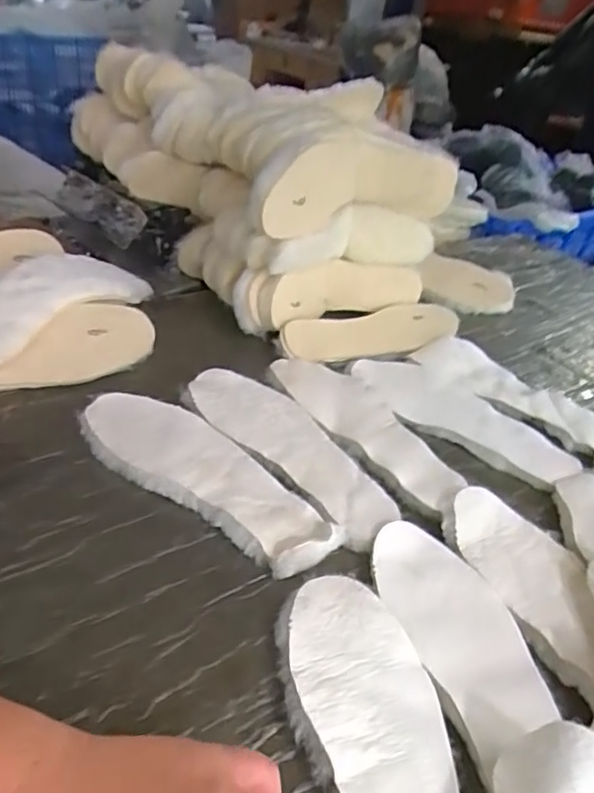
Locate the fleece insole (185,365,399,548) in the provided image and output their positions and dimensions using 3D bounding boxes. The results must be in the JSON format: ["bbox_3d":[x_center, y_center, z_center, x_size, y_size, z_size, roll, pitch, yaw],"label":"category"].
[{"bbox_3d":[-0.008,0.044,0.587,0.094,0.009,0.267,-26,48,-37],"label":"fleece insole"}]

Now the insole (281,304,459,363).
[{"bbox_3d":[0.107,-0.090,0.785,0.269,0.017,0.090,-10,40,-23],"label":"insole"}]

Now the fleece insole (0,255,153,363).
[{"bbox_3d":[-0.285,-0.109,0.698,0.102,0.080,0.270,28,41,25],"label":"fleece insole"}]

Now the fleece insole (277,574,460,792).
[{"bbox_3d":[0.053,0.231,0.360,0.092,0.020,0.267,-3,37,-14],"label":"fleece insole"}]

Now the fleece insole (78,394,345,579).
[{"bbox_3d":[-0.086,0.068,0.537,0.273,0.017,0.095,30,42,28],"label":"fleece insole"}]

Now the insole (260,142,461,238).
[{"bbox_3d":[0.081,-0.255,0.710,0.301,0.096,0.034,-19,44,-32],"label":"insole"}]

